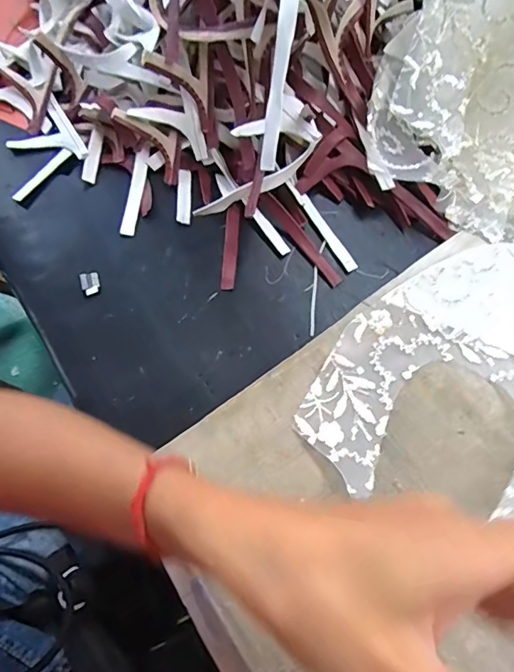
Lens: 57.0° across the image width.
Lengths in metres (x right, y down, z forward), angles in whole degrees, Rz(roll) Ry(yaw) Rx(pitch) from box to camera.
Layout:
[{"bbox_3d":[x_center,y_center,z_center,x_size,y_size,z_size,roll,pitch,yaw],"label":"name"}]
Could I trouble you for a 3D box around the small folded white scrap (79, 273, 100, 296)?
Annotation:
[{"bbox_3d":[-0.125,-0.039,0.352,0.014,0.004,0.016,-10,72,-5],"label":"small folded white scrap"}]

